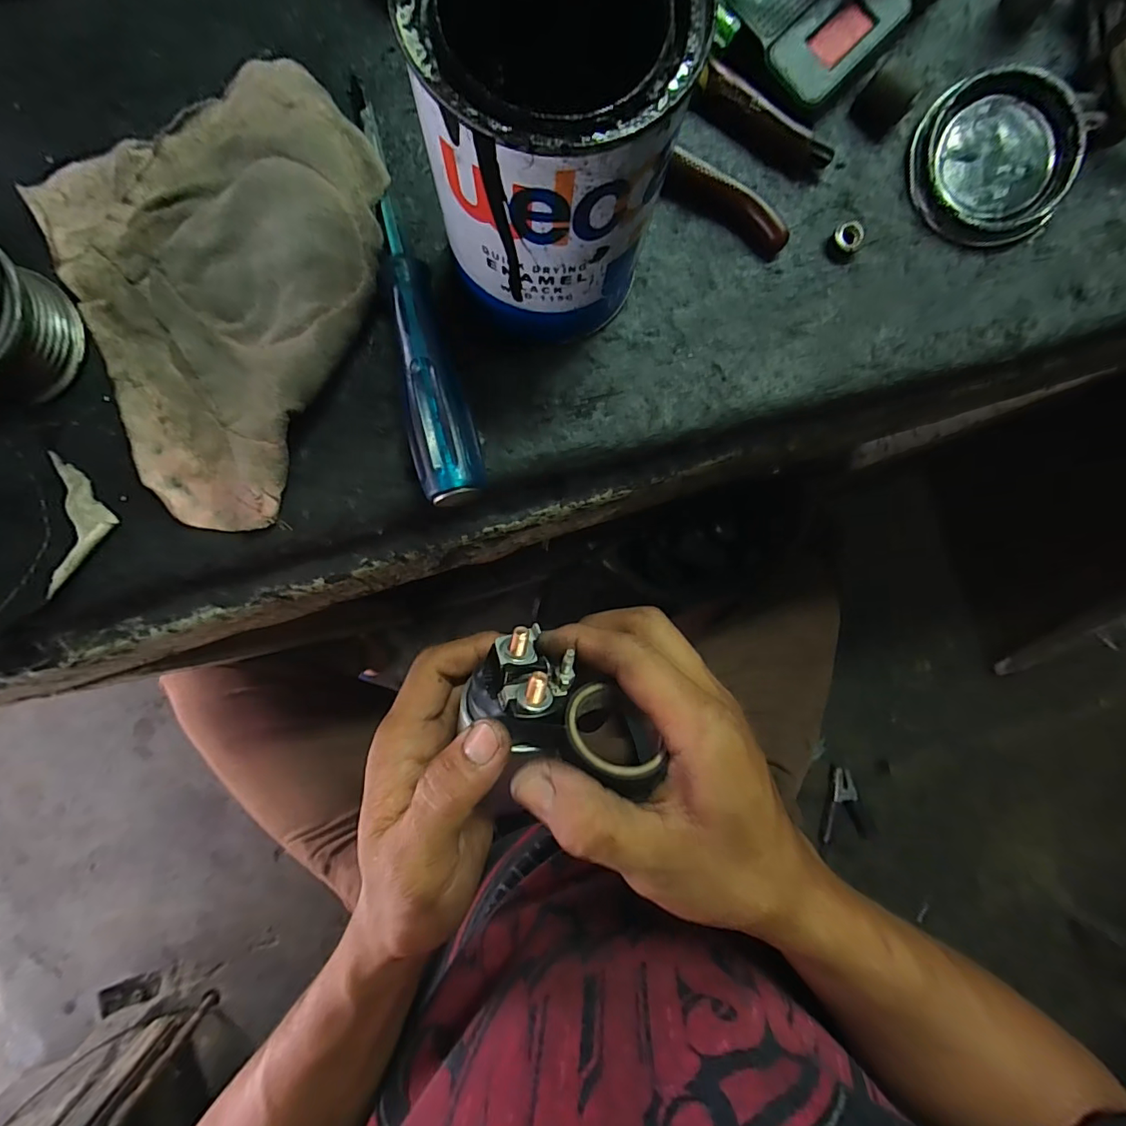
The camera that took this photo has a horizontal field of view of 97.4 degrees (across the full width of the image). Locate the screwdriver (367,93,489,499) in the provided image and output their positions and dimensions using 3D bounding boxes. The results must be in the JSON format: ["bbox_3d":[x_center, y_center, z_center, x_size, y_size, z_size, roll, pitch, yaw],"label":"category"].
[{"bbox_3d":[-0.061,-0.107,0.208,0.025,0.025,0.168,-13,89,-4],"label":"screwdriver"}]

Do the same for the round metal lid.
[{"bbox_3d":[0.204,-0.189,0.232,0.068,0.019,0.068,0,88,-4],"label":"round metal lid"}]

